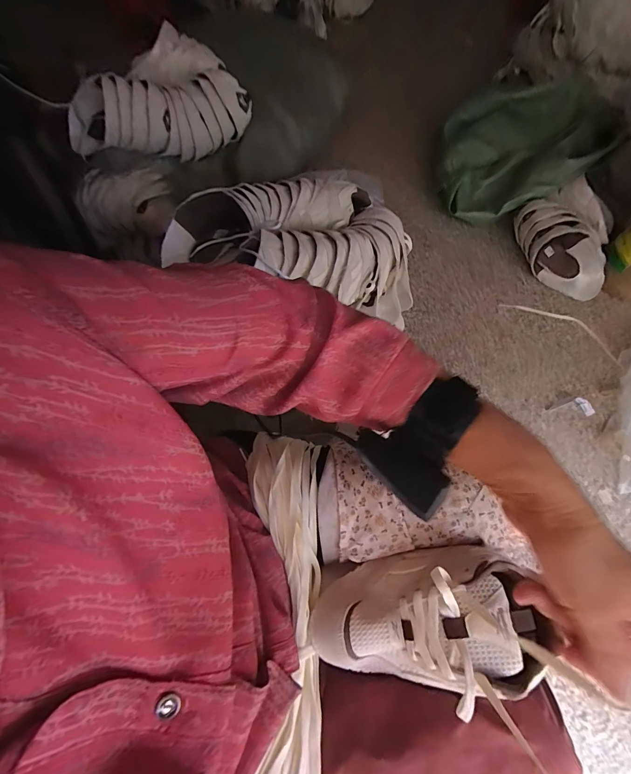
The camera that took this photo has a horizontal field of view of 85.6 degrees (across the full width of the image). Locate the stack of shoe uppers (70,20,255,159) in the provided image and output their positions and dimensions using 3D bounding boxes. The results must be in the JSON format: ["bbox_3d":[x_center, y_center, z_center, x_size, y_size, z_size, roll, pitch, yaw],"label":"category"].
[{"bbox_3d":[-0.336,-0.576,0.691,0.367,0.162,0.154,-18,69,-9],"label":"stack of shoe uppers"}]

